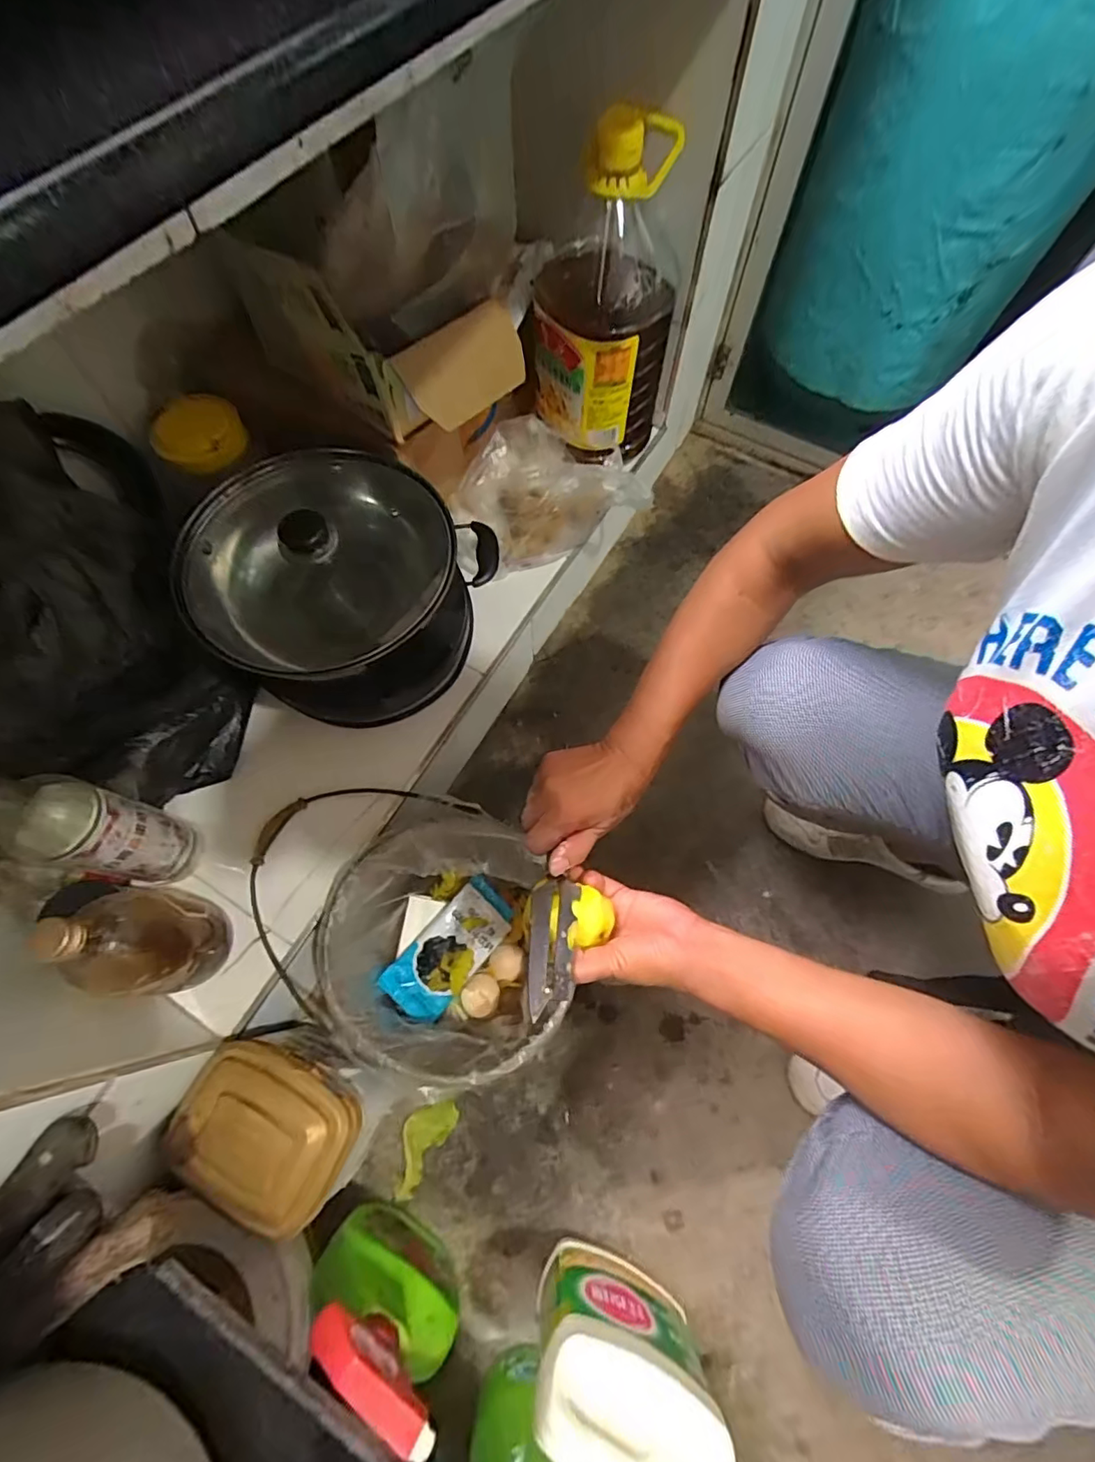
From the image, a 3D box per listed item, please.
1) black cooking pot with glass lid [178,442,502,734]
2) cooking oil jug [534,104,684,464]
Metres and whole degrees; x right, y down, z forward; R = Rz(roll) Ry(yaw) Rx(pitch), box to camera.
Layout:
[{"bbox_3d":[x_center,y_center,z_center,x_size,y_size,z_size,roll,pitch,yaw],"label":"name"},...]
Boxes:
[{"bbox_3d":[-0.215,-0.146,0.582,0.237,0.193,0.260,0,67,0],"label":"black cooking pot with glass lid"},{"bbox_3d":[0.065,-0.472,0.622,0.156,0.312,0.140,7,67,3],"label":"cooking oil jug"}]

